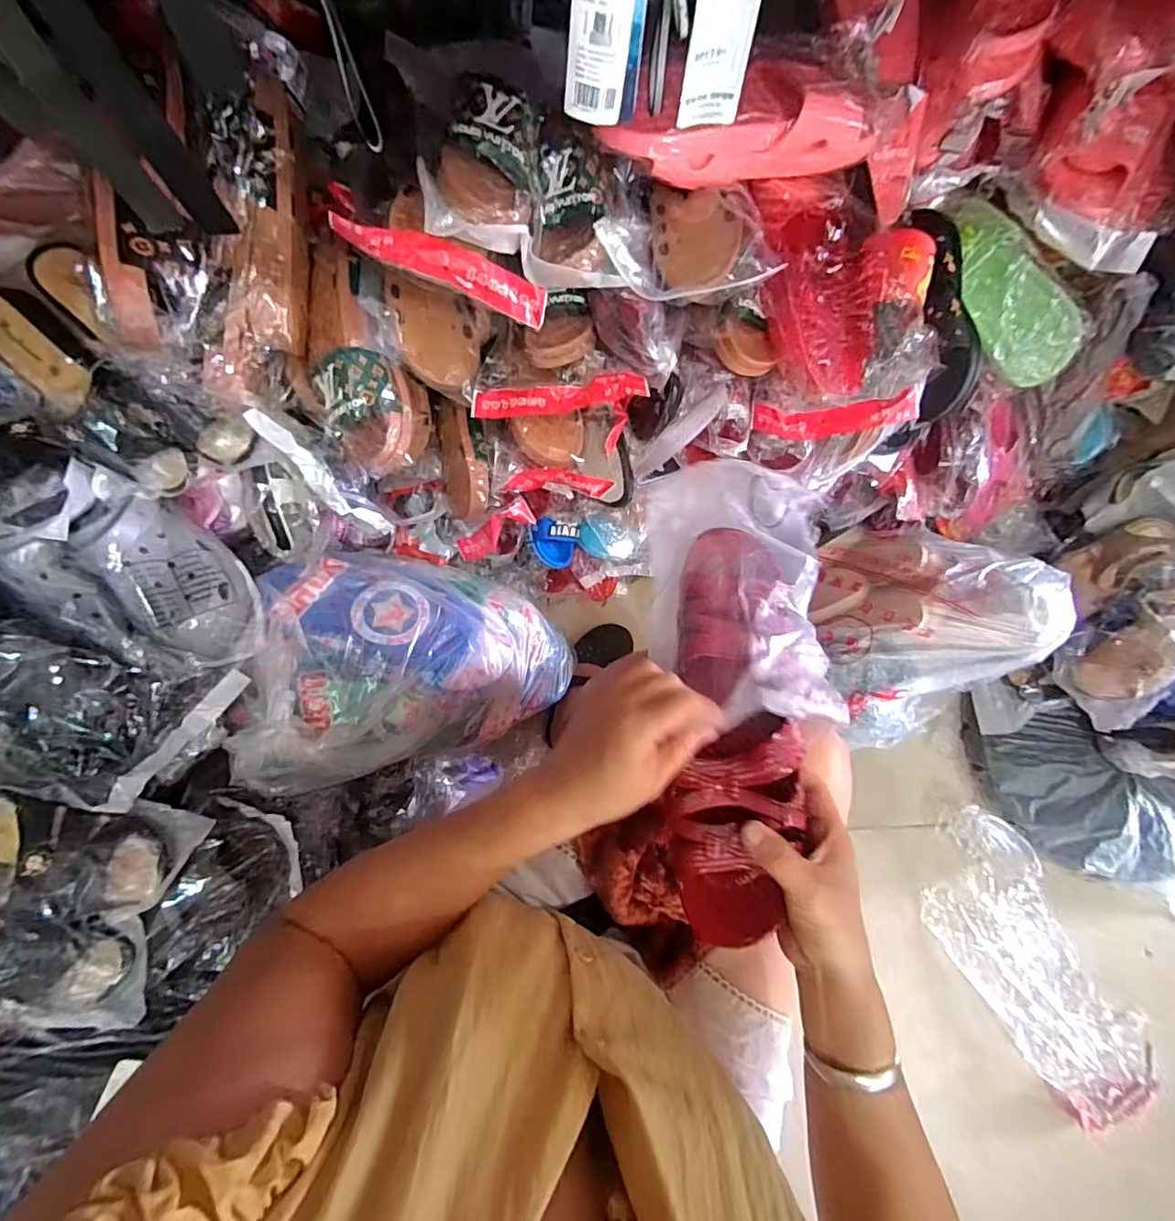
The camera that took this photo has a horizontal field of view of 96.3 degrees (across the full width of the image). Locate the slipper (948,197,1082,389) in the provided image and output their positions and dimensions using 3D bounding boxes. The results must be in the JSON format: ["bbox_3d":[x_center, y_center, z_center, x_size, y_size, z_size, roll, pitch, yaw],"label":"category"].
[{"bbox_3d":[0.571,-0.436,0.726,0.257,0.093,0.060,55,40,1],"label":"slipper"}]

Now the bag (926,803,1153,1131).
[{"bbox_3d":[0.707,0.559,0.834,0.196,0.051,0.465,-31,77,-8],"label":"bag"}]

